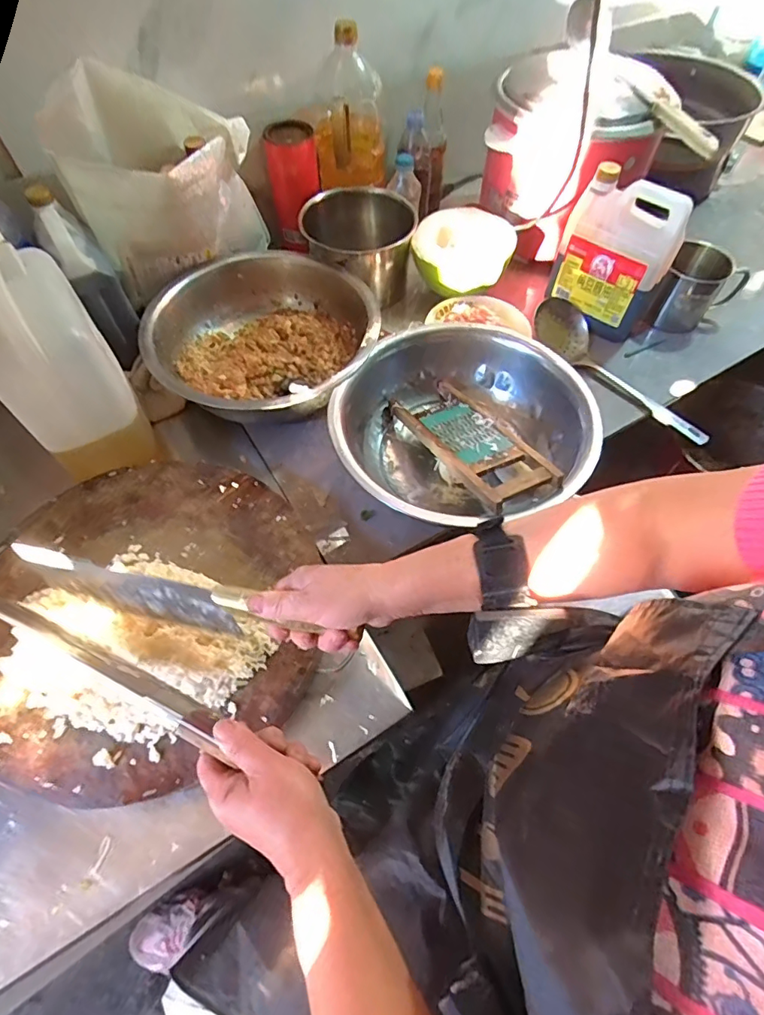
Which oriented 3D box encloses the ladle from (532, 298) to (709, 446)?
[{"bbox_3d":[0.381,-0.225,0.785,0.093,0.047,0.327,-39,67,-21],"label":"ladle"}]

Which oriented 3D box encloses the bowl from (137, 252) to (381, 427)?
[{"bbox_3d":[-0.179,-0.258,0.765,0.328,0.092,0.327,0,59,0],"label":"bowl"}]

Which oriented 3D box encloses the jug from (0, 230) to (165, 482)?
[{"bbox_3d":[-0.394,-0.181,0.596,0.114,0.225,0.185,-26,63,-15],"label":"jug"}]

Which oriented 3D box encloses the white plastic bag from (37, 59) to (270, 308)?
[{"bbox_3d":[-0.326,-0.498,0.751,0.155,0.246,0.238,28,63,15],"label":"white plastic bag"}]

